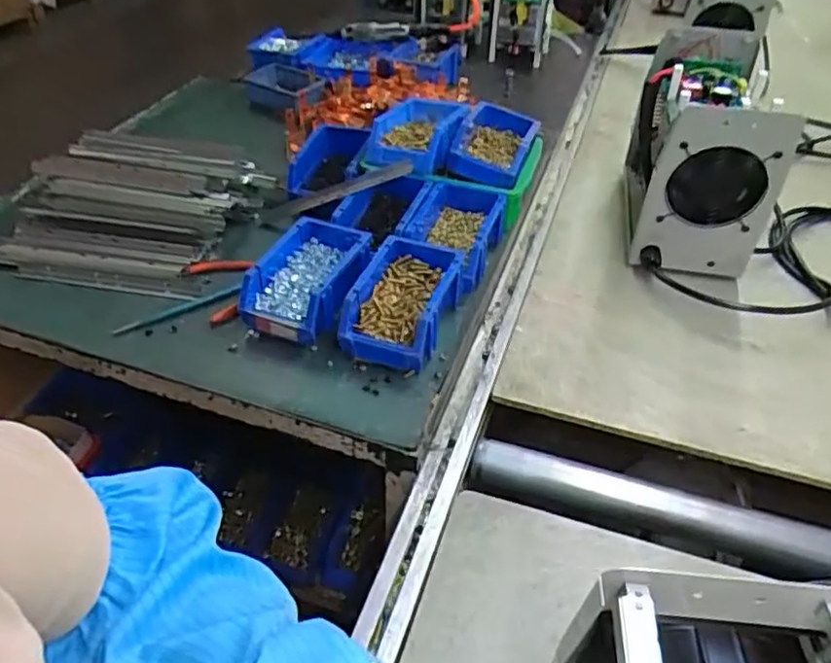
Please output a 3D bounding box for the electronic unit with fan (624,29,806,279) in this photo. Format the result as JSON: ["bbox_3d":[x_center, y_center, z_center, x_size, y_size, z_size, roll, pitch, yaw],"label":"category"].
[{"bbox_3d":[0.391,-0.253,0.881,0.150,0.222,0.276,9,44,8],"label":"electronic unit with fan"}]

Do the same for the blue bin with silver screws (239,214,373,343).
[{"bbox_3d":[-0.135,-0.065,0.772,0.120,0.063,0.168,17,45,15],"label":"blue bin with silver screws"}]

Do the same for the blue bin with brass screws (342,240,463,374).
[{"bbox_3d":[-0.014,-0.034,0.746,0.104,0.070,0.167,13,45,11],"label":"blue bin with brass screws"}]

